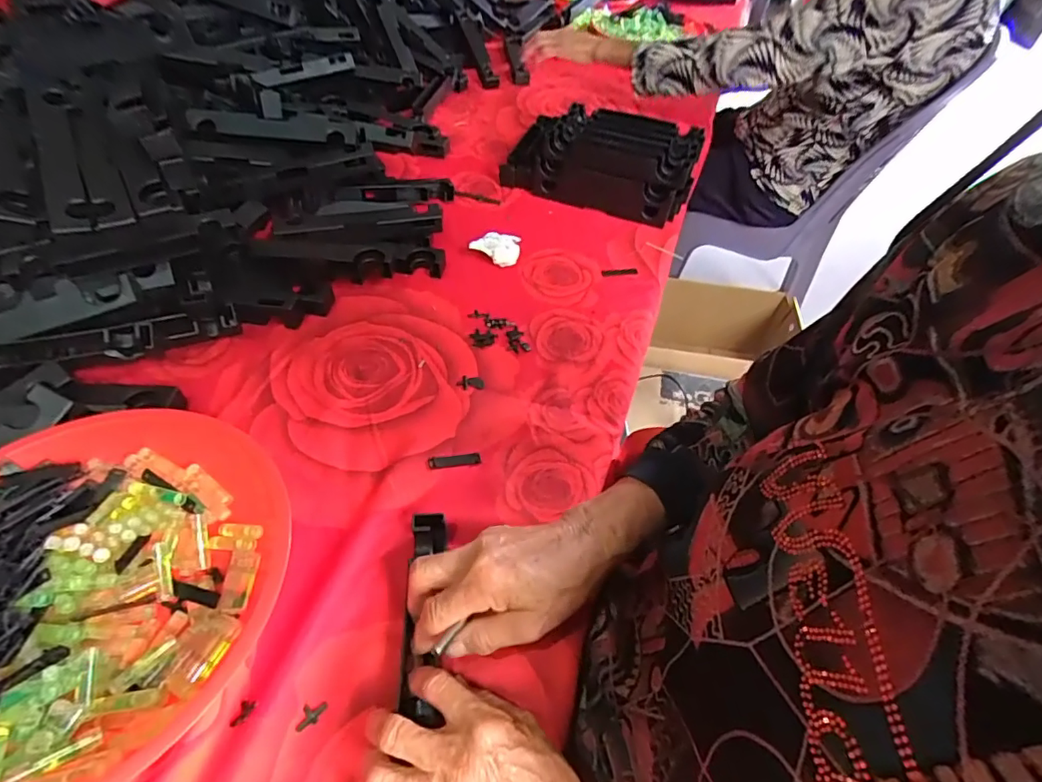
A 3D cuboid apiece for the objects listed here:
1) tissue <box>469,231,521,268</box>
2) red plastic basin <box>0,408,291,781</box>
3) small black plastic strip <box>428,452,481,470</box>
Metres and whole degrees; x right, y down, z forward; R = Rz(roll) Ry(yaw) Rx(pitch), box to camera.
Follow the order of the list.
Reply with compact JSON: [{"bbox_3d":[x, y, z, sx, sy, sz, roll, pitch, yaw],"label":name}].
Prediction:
[{"bbox_3d":[-0.031,-0.177,0.661,0.061,0.028,0.034,1,50,-5],"label":"tissue"},{"bbox_3d":[-0.279,0.131,0.342,0.215,0.075,0.238,14,50,6],"label":"red plastic basin"},{"bbox_3d":[-0.058,0.060,0.463,0.046,0.010,0.011,-10,51,-14],"label":"small black plastic strip"}]

